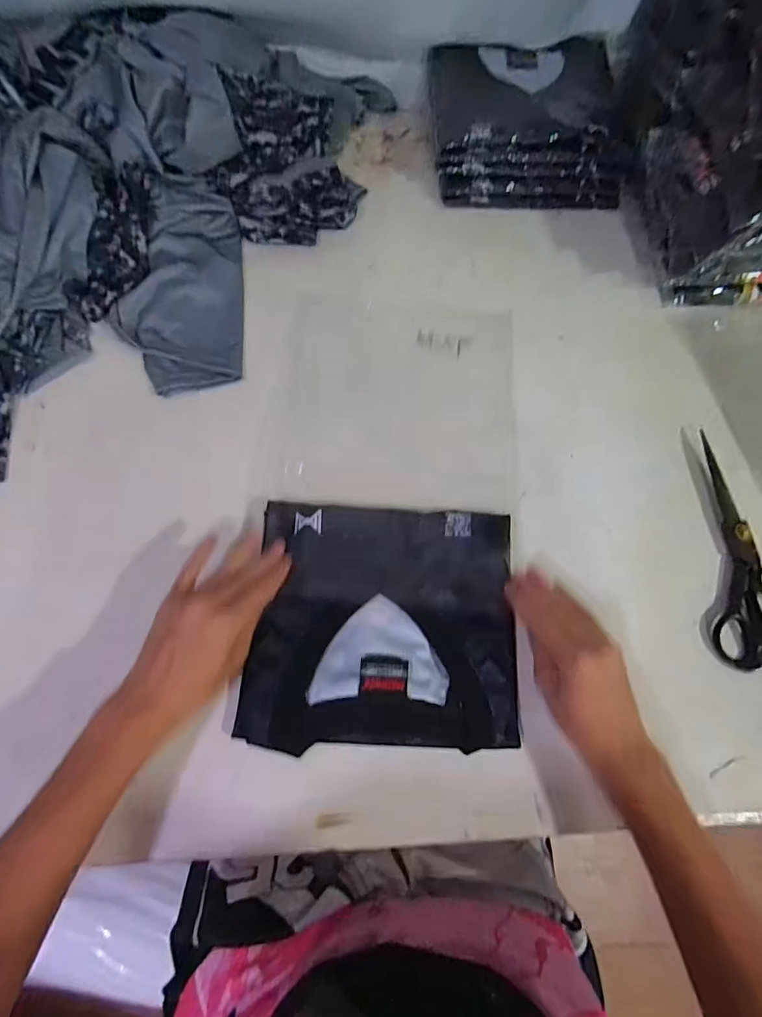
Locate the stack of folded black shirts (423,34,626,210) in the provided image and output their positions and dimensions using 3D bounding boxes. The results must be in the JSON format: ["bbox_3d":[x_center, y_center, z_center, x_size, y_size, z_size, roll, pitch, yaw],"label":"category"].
[{"bbox_3d":[0.196,-0.519,0.650,0.259,0.089,0.207,1,69,-2],"label":"stack of folded black shirts"}]

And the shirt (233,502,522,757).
[{"bbox_3d":[0.006,0.096,0.421,0.227,0.016,0.203,3,69,-1],"label":"shirt"}]

